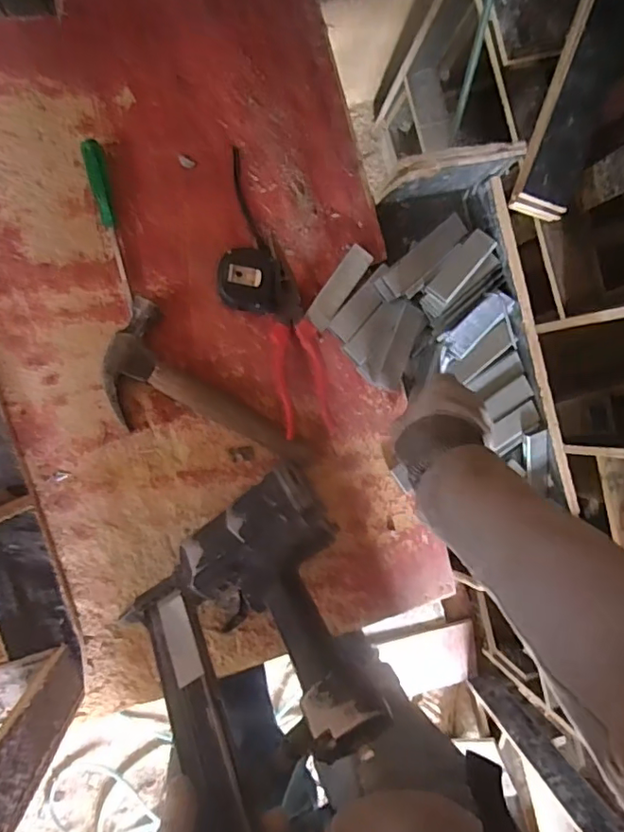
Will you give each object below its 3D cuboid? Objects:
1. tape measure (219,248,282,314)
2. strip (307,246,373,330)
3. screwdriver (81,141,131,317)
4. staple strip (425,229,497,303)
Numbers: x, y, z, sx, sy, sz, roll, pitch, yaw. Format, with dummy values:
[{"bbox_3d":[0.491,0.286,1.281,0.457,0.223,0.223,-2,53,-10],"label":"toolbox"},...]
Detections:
[{"bbox_3d":[-0.070,-0.145,0.583,0.065,0.039,0.070,4,92,-9],"label":"tape measure"},{"bbox_3d":[0.031,-0.144,0.610,0.028,0.011,0.102,35,87,-9],"label":"strip"},{"bbox_3d":[-0.209,-0.194,0.564,0.018,0.015,0.178,-13,94,-8],"label":"screwdriver"},{"bbox_3d":[0.171,-0.172,0.618,0.032,0.004,0.103,39,75,11],"label":"staple strip"}]

